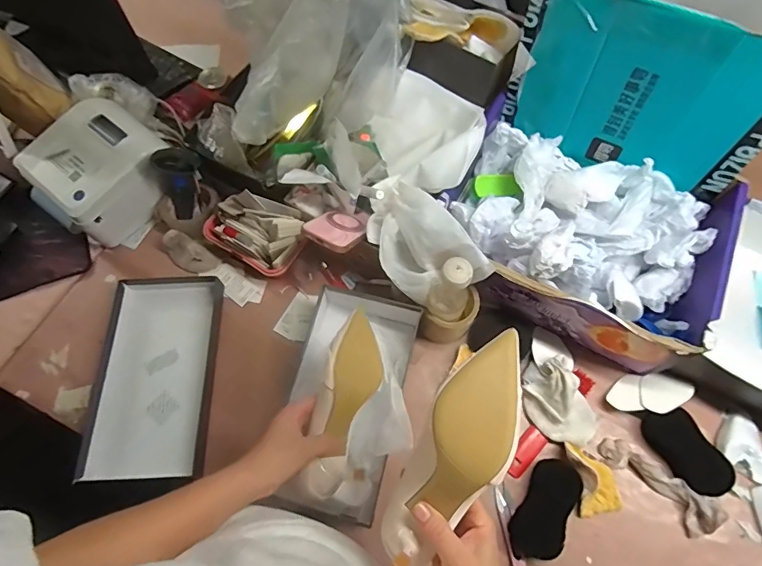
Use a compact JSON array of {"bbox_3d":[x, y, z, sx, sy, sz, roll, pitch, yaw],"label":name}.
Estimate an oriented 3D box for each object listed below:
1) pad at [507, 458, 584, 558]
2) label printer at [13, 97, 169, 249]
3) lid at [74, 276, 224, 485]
[{"bbox_3d":[0.224,0.308,0.608,0.065,0.013,0.134,19,70,38],"label":"pad"},{"bbox_3d":[-0.480,-0.182,0.774,0.165,0.139,0.201,37,71,15],"label":"label printer"},{"bbox_3d":[-0.343,0.136,0.681,0.166,0.033,0.302,-2,66,-1],"label":"lid"}]

